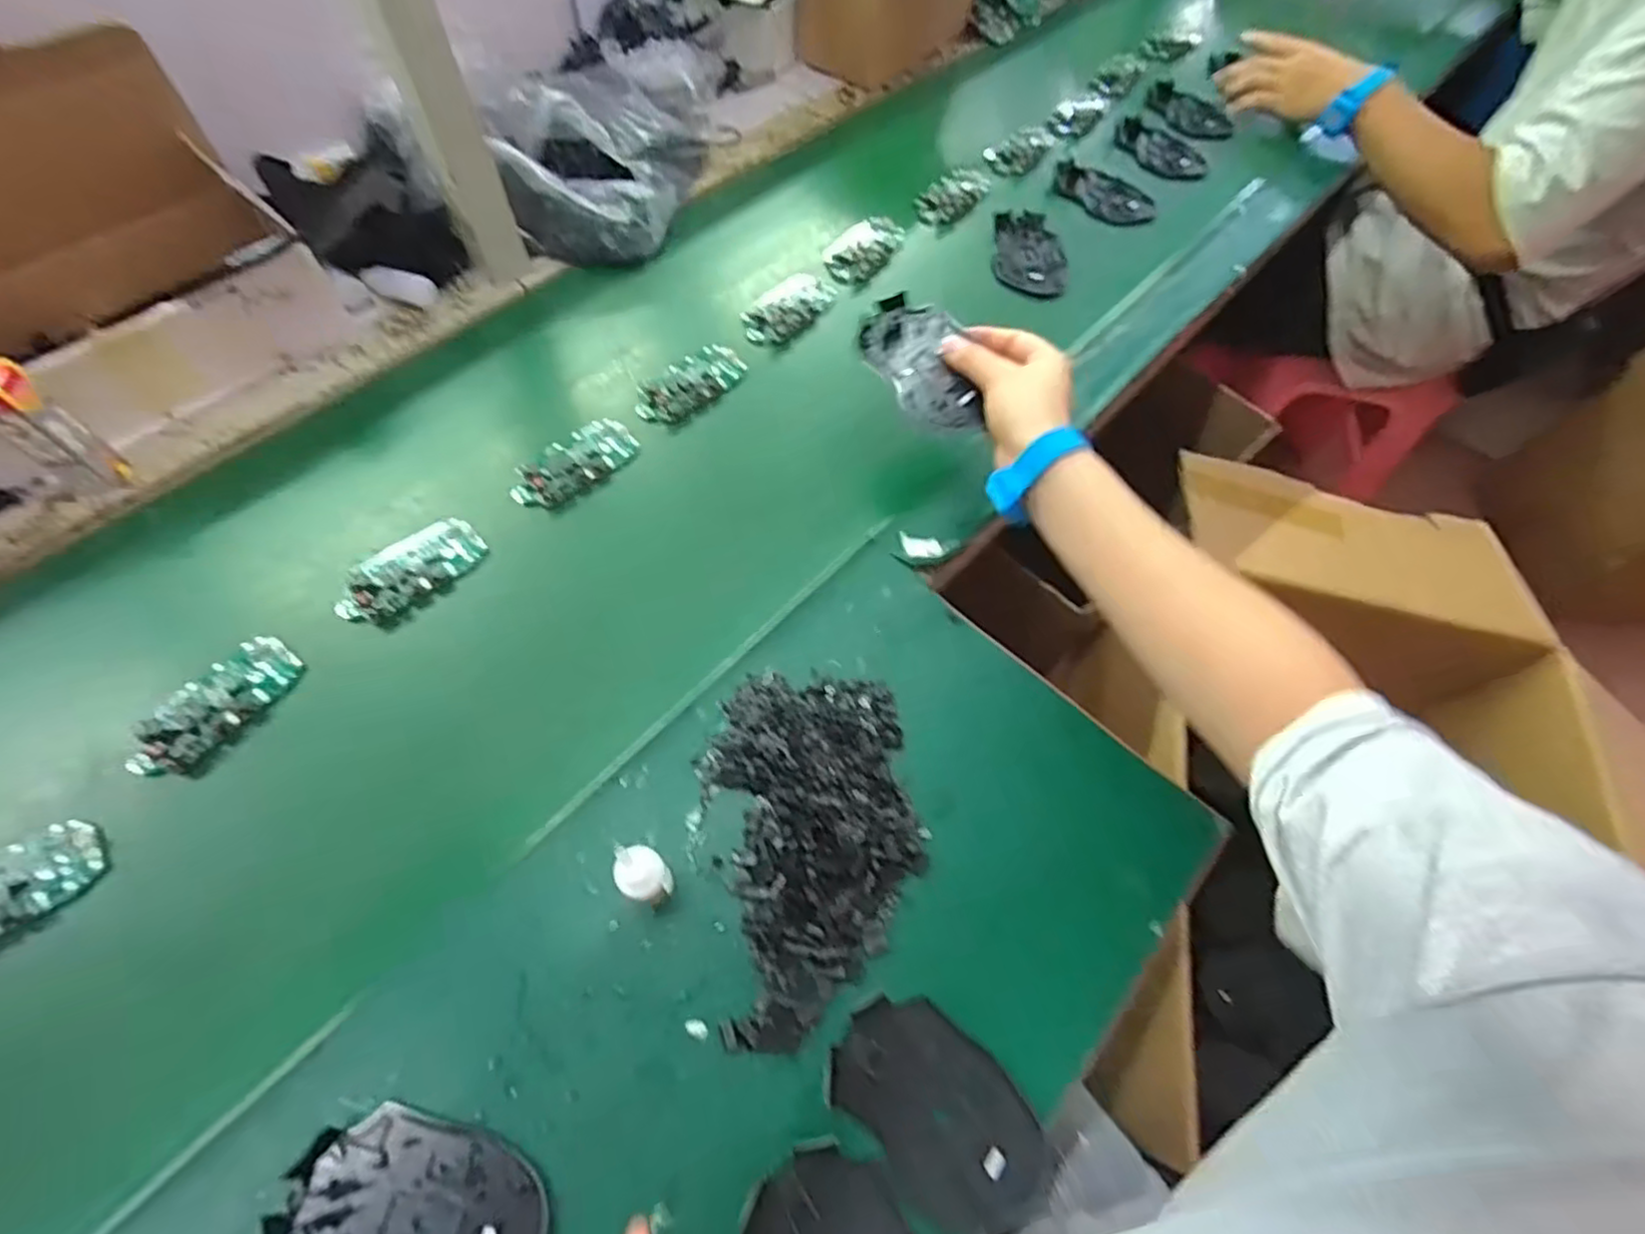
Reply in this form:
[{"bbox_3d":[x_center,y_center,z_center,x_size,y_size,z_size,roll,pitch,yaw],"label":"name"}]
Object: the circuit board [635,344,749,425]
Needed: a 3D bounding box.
[{"bbox_3d":[-0.111,-0.197,0.584,0.050,0.012,0.099,37,65,17],"label":"circuit board"}]

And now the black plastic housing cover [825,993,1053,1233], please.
[{"bbox_3d":[0.059,0.246,0.347,0.112,0.009,0.070,42,67,19],"label":"black plastic housing cover"}]

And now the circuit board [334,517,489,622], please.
[{"bbox_3d":[-0.287,-0.032,0.487,0.047,0.020,0.098,37,65,17],"label":"circuit board"}]

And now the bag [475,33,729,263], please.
[{"bbox_3d":[-0.198,-0.447,0.655,0.138,0.101,0.227,12,61,4],"label":"bag"}]

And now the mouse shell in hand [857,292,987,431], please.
[{"bbox_3d":[0.076,-0.184,0.508,0.060,0.020,0.108,-34,87,11],"label":"mouse shell in hand"}]

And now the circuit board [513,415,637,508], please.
[{"bbox_3d":[-0.190,-0.119,0.535,0.039,0.022,0.099,37,65,17],"label":"circuit board"}]

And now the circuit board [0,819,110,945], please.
[{"bbox_3d":[-0.447,0.153,0.376,0.095,0.009,0.047,-34,67,-20],"label":"circuit board"}]

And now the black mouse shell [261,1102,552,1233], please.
[{"bbox_3d":[-0.186,0.275,0.316,0.115,0.012,0.071,18,61,7],"label":"black mouse shell"}]

